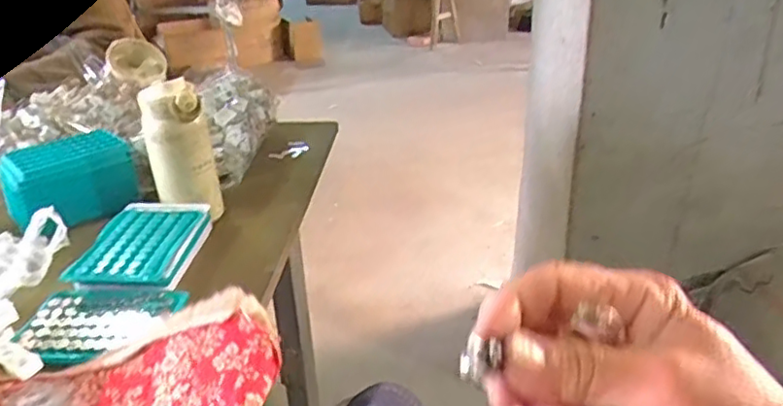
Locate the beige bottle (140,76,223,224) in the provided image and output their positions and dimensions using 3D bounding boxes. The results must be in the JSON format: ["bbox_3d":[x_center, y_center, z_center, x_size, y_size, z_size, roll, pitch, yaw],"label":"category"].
[{"bbox_3d":[-0.232,-0.058,0.701,0.069,0.148,0.040,-13,30,-22],"label":"beige bottle"}]

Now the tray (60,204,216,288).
[{"bbox_3d":[-0.252,0.040,0.652,0.101,0.023,0.136,1,27,6],"label":"tray"}]

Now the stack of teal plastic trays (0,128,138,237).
[{"bbox_3d":[-0.391,-0.030,0.771,0.139,0.078,0.081,-22,34,-34],"label":"stack of teal plastic trays"}]

